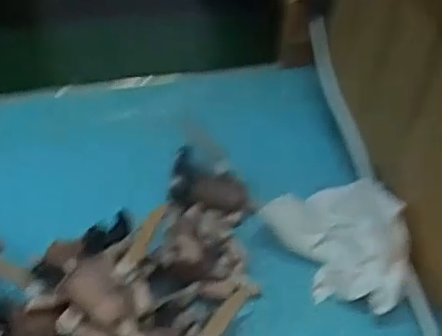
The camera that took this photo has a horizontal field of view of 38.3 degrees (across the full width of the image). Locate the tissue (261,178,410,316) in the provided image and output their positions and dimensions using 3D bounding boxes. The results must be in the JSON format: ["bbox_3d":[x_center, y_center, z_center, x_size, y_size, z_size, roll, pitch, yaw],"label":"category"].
[{"bbox_3d":[0.070,0.037,0.353,0.055,0.049,0.092,-19,48,-21],"label":"tissue"}]

